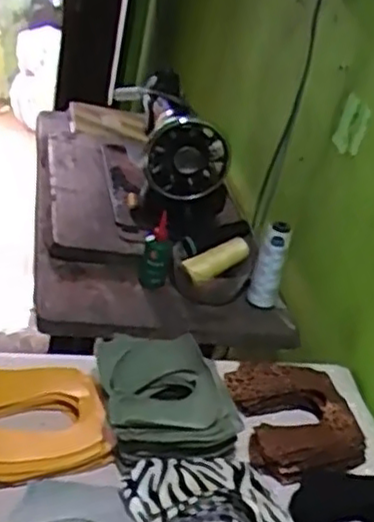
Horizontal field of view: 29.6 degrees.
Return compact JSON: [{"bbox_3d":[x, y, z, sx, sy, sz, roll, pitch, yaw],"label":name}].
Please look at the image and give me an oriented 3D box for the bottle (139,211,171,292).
[{"bbox_3d":[-0.046,-0.009,1.076,0.043,0.110,0.048,9,29,-8],"label":"bottle"}]

